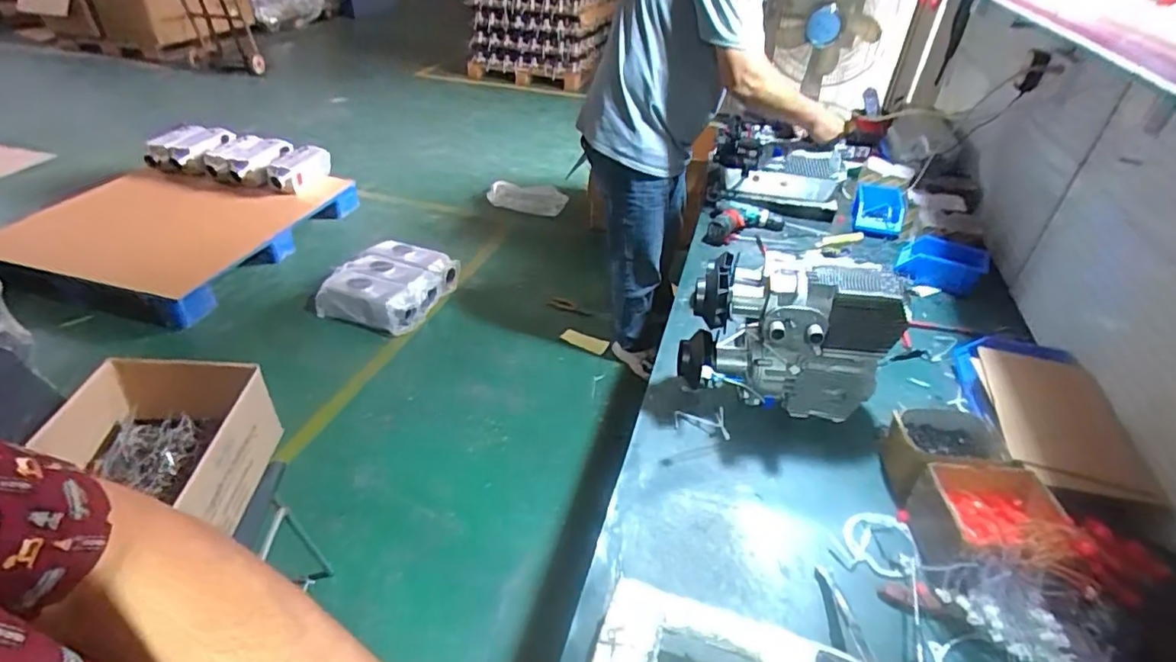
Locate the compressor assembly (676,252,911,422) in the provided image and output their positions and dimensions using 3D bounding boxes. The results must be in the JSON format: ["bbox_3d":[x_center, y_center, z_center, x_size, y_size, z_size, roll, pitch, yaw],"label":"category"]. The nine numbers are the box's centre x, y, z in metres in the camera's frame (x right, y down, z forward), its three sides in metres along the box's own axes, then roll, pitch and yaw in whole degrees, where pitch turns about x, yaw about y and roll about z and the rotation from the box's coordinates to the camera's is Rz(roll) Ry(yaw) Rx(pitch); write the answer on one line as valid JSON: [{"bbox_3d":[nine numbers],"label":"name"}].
[{"bbox_3d":[0.338,0.014,1.012,0.319,0.251,0.149,1,38,-4],"label":"compressor assembly"}]

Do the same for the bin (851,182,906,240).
[{"bbox_3d":[0.815,-0.337,1.665,0.129,0.079,0.229,16,39,15],"label":"bin"}]

